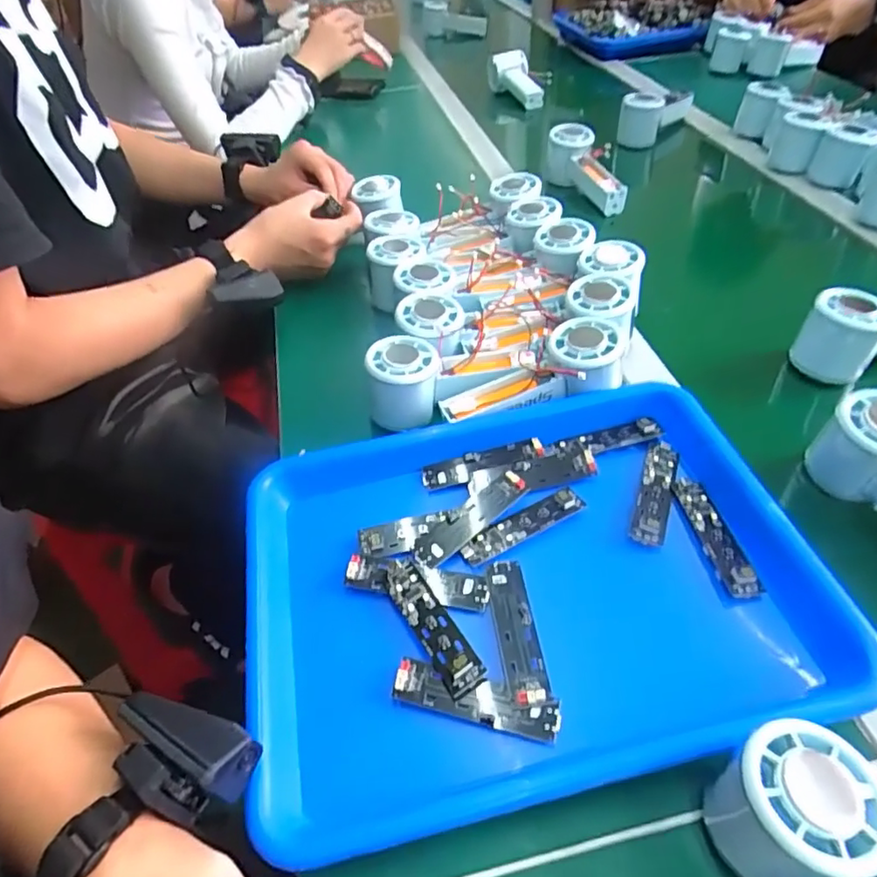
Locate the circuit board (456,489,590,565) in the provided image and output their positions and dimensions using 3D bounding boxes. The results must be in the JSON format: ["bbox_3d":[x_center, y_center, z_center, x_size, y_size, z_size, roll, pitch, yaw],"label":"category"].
[{"bbox_3d":[0.056,0.057,0.403,0.089,0.008,0.022,-23,49,-16],"label":"circuit board"}]

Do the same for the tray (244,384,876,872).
[{"bbox_3d":[0.052,0.087,0.380,0.321,0.068,0.249,-10,52,-8],"label":"tray"}]

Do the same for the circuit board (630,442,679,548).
[{"bbox_3d":[0.154,0.034,0.415,0.022,0.012,0.091,15,50,18],"label":"circuit board"}]

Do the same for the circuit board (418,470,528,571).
[{"bbox_3d":[0.021,0.054,0.407,0.090,0.011,0.023,-33,52,-24],"label":"circuit board"}]

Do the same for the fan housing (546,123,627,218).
[{"bbox_3d":[0.186,-0.337,0.755,0.051,0.069,0.160,-12,47,-6],"label":"fan housing"}]

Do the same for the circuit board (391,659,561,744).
[{"bbox_3d":[0.020,0.145,0.329,0.091,0.009,0.022,9,48,13],"label":"circuit board"}]

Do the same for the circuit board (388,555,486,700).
[{"bbox_3d":[-0.005,0.110,0.358,0.024,0.009,0.096,-31,47,-11],"label":"circuit board"}]

